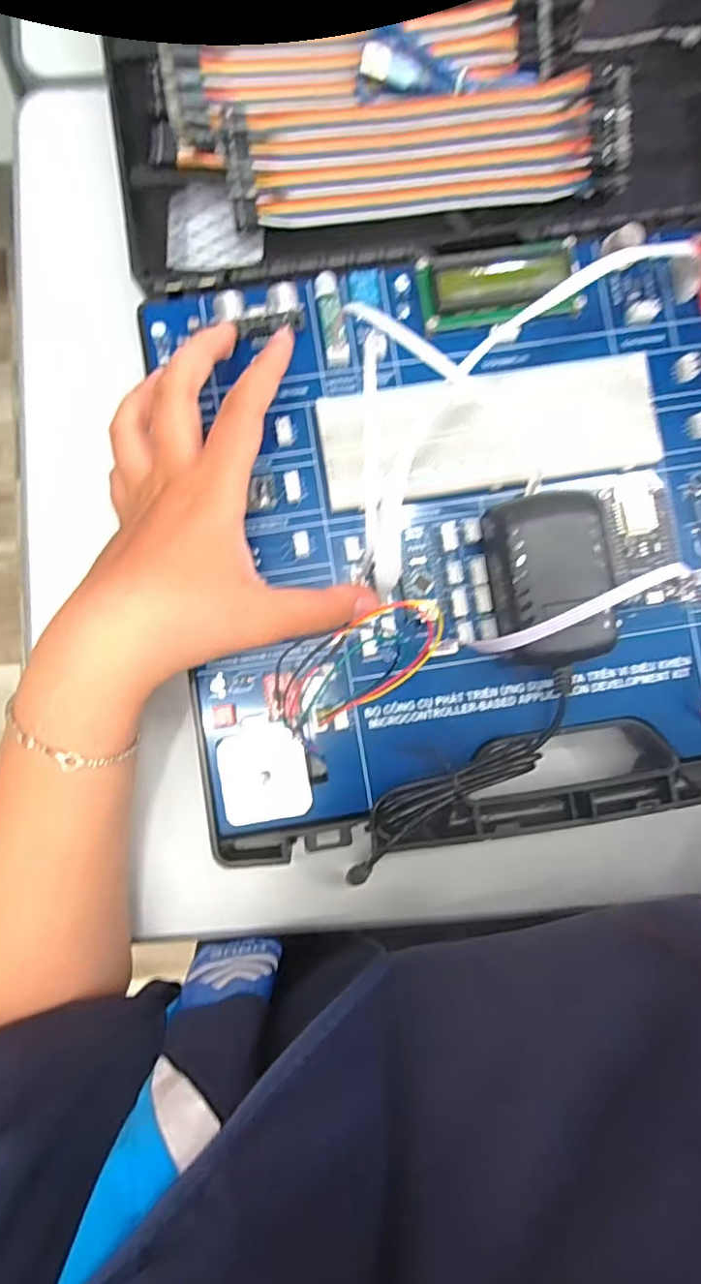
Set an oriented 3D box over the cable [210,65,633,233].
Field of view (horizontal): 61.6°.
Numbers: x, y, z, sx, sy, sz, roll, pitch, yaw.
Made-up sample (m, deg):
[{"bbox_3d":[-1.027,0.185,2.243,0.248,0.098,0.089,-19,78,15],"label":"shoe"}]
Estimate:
[{"bbox_3d":[0.040,-0.268,0.321,0.215,0.033,0.061,-5,86,-2],"label":"cable"}]

